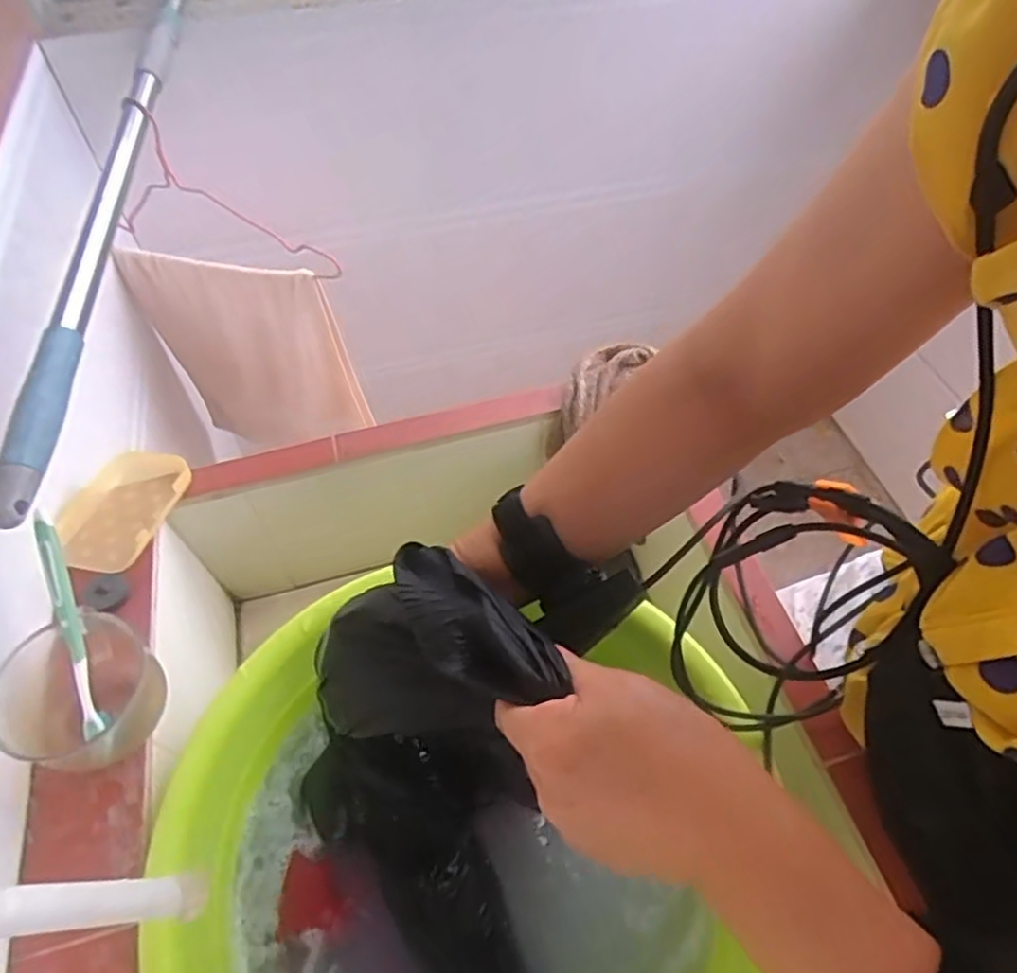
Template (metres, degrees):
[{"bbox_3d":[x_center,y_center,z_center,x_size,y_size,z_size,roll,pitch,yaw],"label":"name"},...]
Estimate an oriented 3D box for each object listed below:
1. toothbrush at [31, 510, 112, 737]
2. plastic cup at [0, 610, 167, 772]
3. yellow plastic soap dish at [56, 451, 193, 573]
[{"bbox_3d":[-0.319,0.100,0.507,0.016,0.016,0.164,-14,92,-10],"label":"toothbrush"},{"bbox_3d":[-0.313,0.155,0.515,0.100,0.074,0.101,0,54,0],"label":"plastic cup"},{"bbox_3d":[-0.360,0.020,0.647,0.095,0.020,0.125,12,55,9],"label":"yellow plastic soap dish"}]

